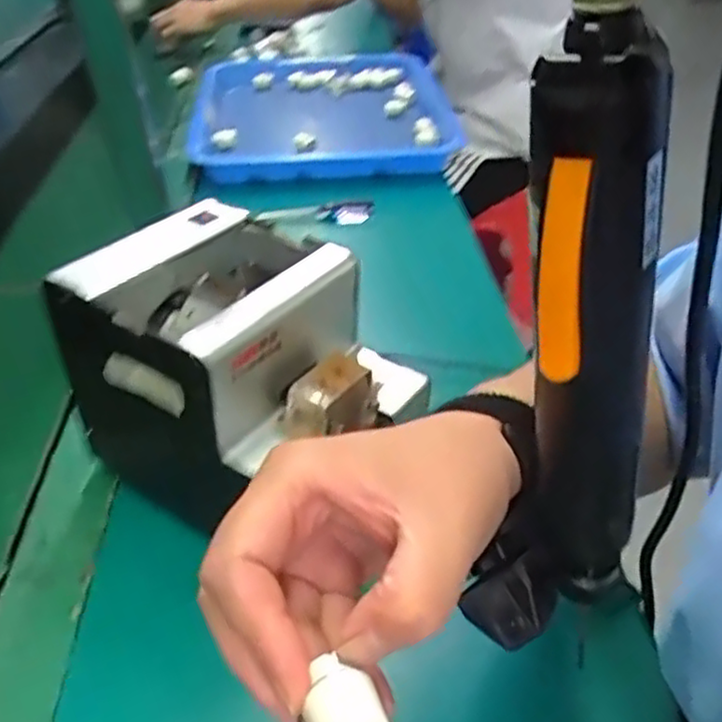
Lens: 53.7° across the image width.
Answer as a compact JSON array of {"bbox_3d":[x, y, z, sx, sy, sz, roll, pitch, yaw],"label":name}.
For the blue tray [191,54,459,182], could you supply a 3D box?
[{"bbox_3d":[-0.058,-0.368,1.036,0.348,0.050,0.465,-7,37,-3],"label":"blue tray"}]

